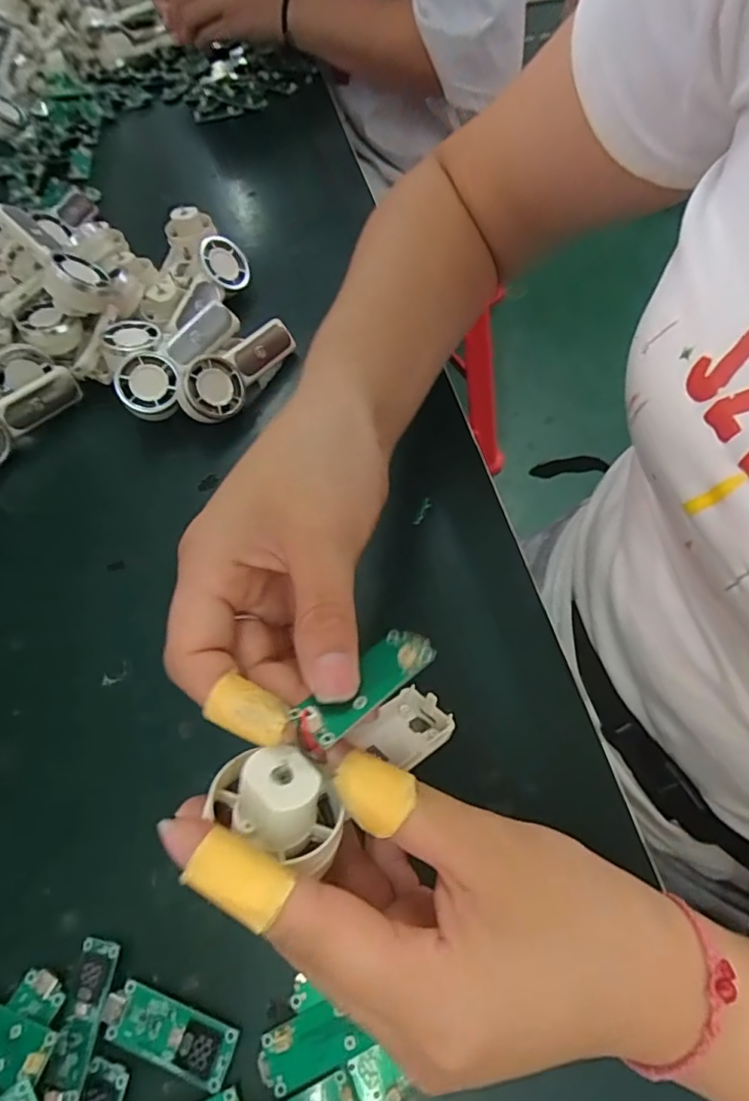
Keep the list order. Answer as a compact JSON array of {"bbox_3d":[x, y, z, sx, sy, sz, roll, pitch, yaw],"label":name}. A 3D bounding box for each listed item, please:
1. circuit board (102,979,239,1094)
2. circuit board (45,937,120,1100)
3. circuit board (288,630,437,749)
[{"bbox_3d":[-0.076,0.177,0.210,0.050,0.005,0.019,14,59,13],"label":"circuit board"},{"bbox_3d":[-0.109,0.176,0.213,0.016,0.005,0.050,0,57,4],"label":"circuit board"},{"bbox_3d":[-0.002,0.039,0.178,0.019,0.004,0.050,30,44,35],"label":"circuit board"}]

